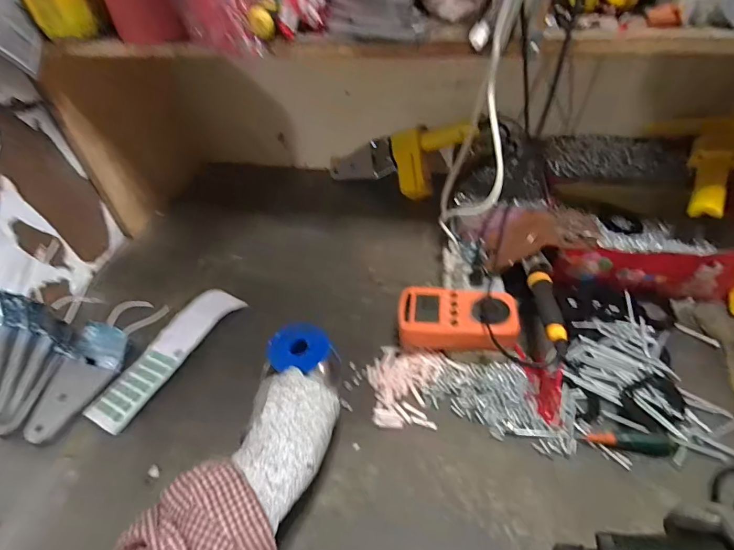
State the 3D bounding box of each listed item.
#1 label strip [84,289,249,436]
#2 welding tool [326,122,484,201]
[{"bbox_3d":[-0.246,0.090,0.515,0.062,0.017,0.208,21,50,24],"label":"label strip"},{"bbox_3d":[0.047,-0.190,0.733,0.271,0.092,0.086,-1,42,32],"label":"welding tool"}]

